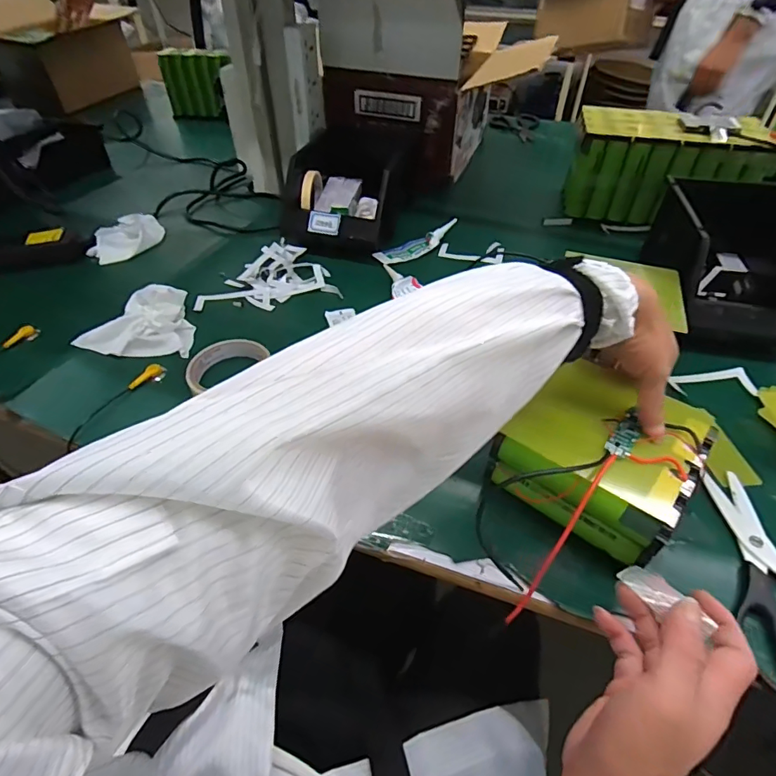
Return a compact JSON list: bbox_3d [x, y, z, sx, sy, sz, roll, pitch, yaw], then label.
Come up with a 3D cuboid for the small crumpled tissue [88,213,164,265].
[{"bbox_3d":[-0.436,-0.254,0.780,0.117,0.034,0.125,-19,49,-17],"label":"small crumpled tissue"}]

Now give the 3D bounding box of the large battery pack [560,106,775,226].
[{"bbox_3d":[0.450,-0.361,0.780,0.280,0.141,0.096,13,48,13],"label":"large battery pack"}]

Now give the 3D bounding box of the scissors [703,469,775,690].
[{"bbox_3d":[0.321,0.148,0.376,0.090,0.011,0.181,7,47,7],"label":"scissors"}]

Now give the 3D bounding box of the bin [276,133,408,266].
[{"bbox_3d":[-0.069,-0.314,0.761,0.170,0.108,0.214,11,47,11],"label":"bin"}]

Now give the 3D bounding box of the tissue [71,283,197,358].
[{"bbox_3d":[-0.318,-0.082,0.593,0.134,0.049,0.097,-5,46,-4],"label":"tissue"}]

